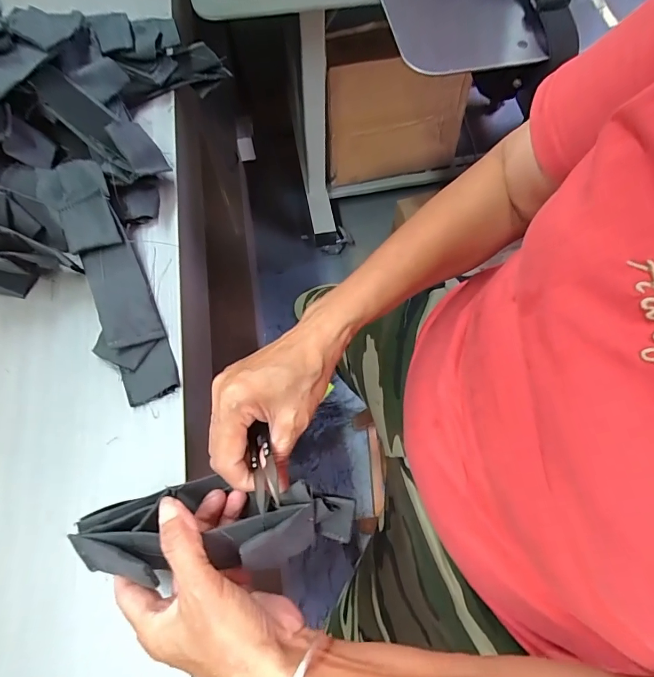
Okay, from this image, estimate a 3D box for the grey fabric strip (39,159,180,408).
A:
[{"bbox_3d":[-0.196,-0.054,0.369,0.054,0.023,0.232,-23,83,-8],"label":"grey fabric strip"}]

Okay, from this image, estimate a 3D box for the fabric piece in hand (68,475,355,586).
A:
[{"bbox_3d":[-0.067,0.121,0.269,0.169,0.047,0.052,0,68,-7],"label":"fabric piece in hand"}]

